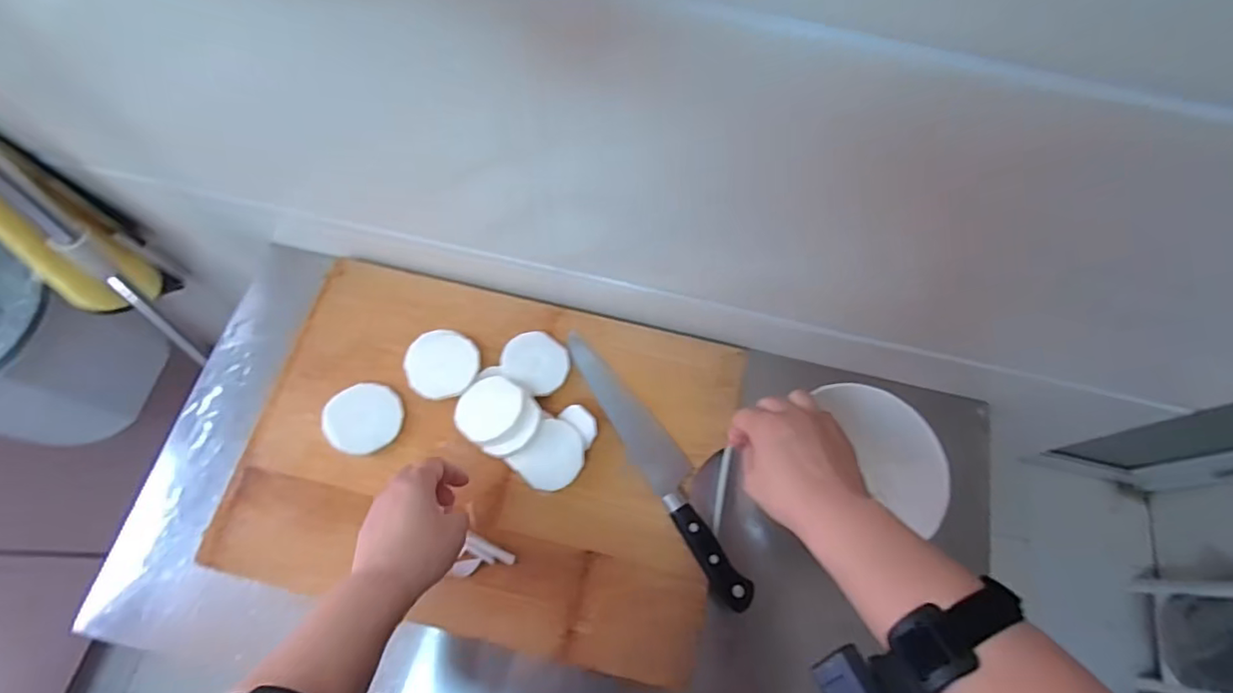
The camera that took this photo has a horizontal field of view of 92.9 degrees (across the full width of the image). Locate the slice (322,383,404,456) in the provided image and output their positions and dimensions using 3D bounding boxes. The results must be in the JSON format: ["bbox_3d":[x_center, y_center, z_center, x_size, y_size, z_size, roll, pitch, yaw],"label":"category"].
[{"bbox_3d":[-0.239,0.067,0.555,0.064,0.006,0.068,6,68,-15],"label":"slice"}]

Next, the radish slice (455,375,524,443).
[{"bbox_3d":[-0.120,0.057,0.548,0.061,0.005,0.064,-6,62,11],"label":"radish slice"}]

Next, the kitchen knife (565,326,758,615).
[{"bbox_3d":[0.041,0.104,0.553,0.041,0.023,0.290,-28,73,-12],"label":"kitchen knife"}]

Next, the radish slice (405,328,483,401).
[{"bbox_3d":[-0.171,0.018,0.577,0.070,0.013,0.069,1,69,-2],"label":"radish slice"}]

